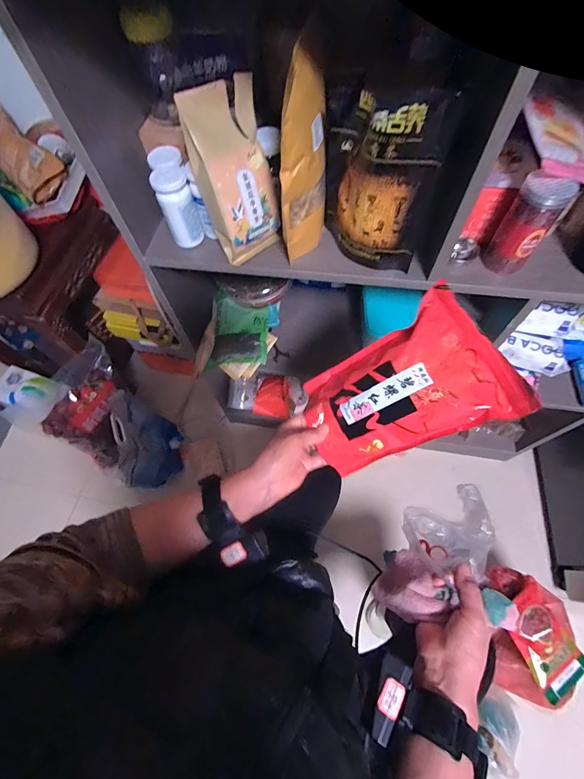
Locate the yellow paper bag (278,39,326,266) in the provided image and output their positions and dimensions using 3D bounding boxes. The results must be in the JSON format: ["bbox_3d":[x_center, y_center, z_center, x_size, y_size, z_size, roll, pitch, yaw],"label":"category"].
[{"bbox_3d":[0.019,-0.289,0.441,0.046,0.223,0.102,10,64,7],"label":"yellow paper bag"}]

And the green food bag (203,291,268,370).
[{"bbox_3d":[-0.131,-0.146,0.830,0.146,0.035,0.173,-4,82,17],"label":"green food bag"}]

